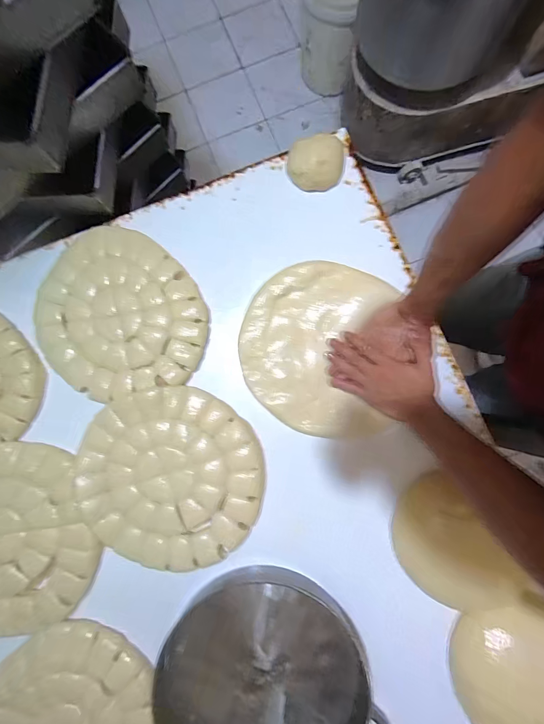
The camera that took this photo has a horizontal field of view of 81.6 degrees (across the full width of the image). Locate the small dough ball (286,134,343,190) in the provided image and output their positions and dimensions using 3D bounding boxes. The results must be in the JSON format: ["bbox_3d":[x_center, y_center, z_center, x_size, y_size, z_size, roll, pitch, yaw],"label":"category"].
[{"bbox_3d":[0.081,-0.374,0.582,0.102,0.034,0.096,0,83,2],"label":"small dough ball"}]

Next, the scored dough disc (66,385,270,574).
[{"bbox_3d":[-0.170,0.189,0.529,0.300,0.013,0.280,0,86,-1],"label":"scored dough disc"}]

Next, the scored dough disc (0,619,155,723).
[{"bbox_3d":[-0.321,0.574,0.493,0.298,0.033,0.289,-16,82,0],"label":"scored dough disc"}]

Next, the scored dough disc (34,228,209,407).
[{"bbox_3d":[-0.275,-0.084,0.563,0.271,0.026,0.315,-40,83,-3],"label":"scored dough disc"}]

